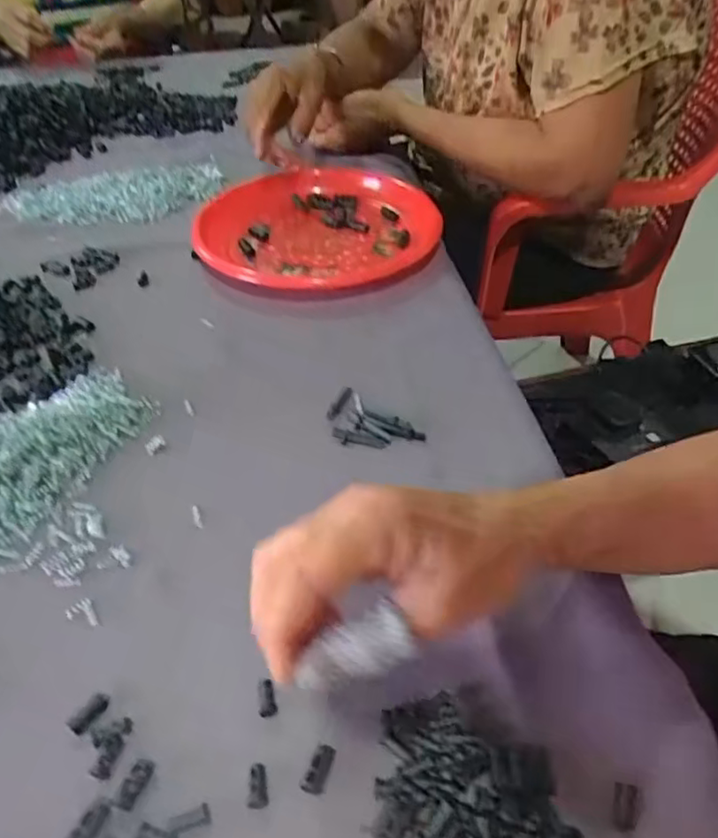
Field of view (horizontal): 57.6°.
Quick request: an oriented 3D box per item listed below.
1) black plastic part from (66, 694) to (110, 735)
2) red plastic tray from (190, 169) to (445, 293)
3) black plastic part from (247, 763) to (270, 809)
[{"bbox_3d":[-0.123,0.134,0.297,0.008,0.006,0.019,24,48,23],"label":"black plastic part"},{"bbox_3d":[-0.038,-0.186,0.626,0.225,0.025,0.213,-8,44,-8],"label":"red plastic tray"},{"bbox_3d":[-0.043,0.154,0.275,0.008,0.004,0.017,-4,44,-4],"label":"black plastic part"}]

